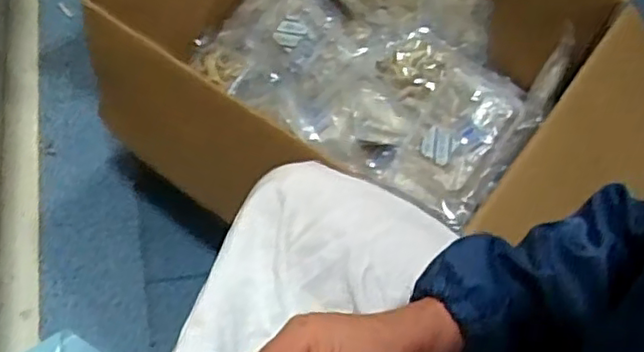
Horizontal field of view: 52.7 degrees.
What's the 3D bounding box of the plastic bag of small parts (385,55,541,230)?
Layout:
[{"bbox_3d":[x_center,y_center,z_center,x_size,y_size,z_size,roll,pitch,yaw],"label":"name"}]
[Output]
[{"bbox_3d":[0.184,-0.044,0.857,0.137,0.031,0.206,34,90,16],"label":"plastic bag of small parts"}]

